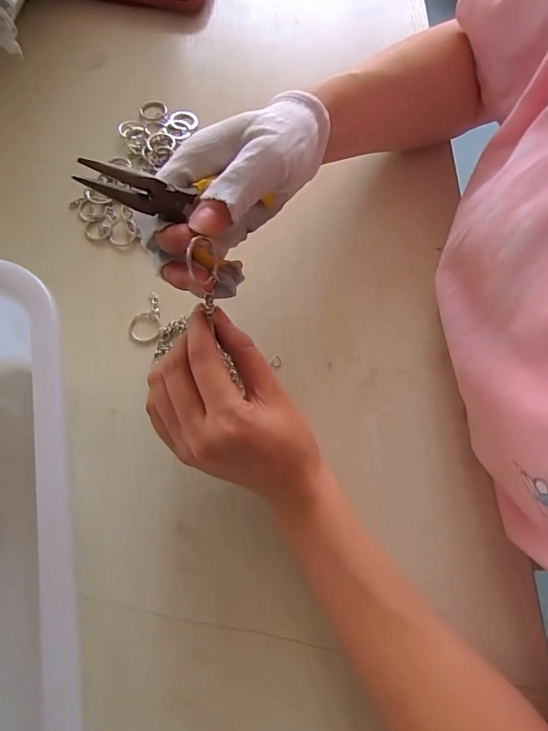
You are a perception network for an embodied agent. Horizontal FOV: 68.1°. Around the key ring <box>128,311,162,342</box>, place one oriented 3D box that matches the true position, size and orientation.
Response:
[{"bbox_3d":[-0.102,-0.029,0.317,0.025,0.006,0.026,1,72,-2],"label":"key ring"}]

